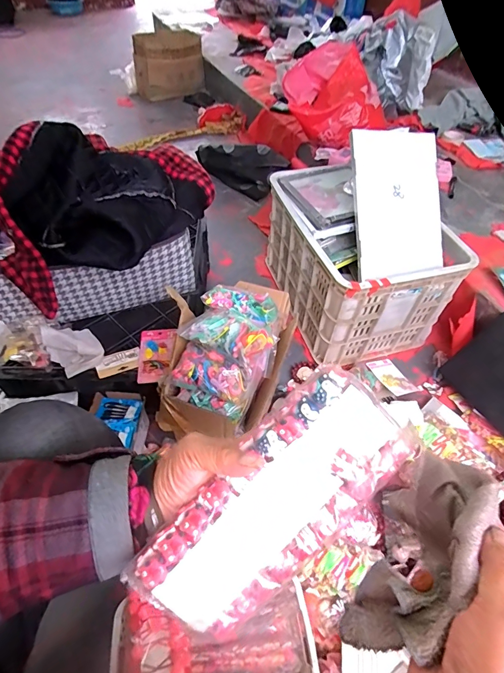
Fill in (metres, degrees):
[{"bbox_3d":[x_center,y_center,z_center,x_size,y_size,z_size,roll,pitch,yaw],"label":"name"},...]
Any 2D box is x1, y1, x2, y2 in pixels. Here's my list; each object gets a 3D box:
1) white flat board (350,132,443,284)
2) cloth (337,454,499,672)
[{"bbox_3d":[0.340,-0.307,0.856,0.208,0.014,0.336,-3,90,-8],"label":"white flat board"},{"bbox_3d":[0.116,0.152,0.261,0.050,0.095,0.126,34,57,23],"label":"cloth"}]

